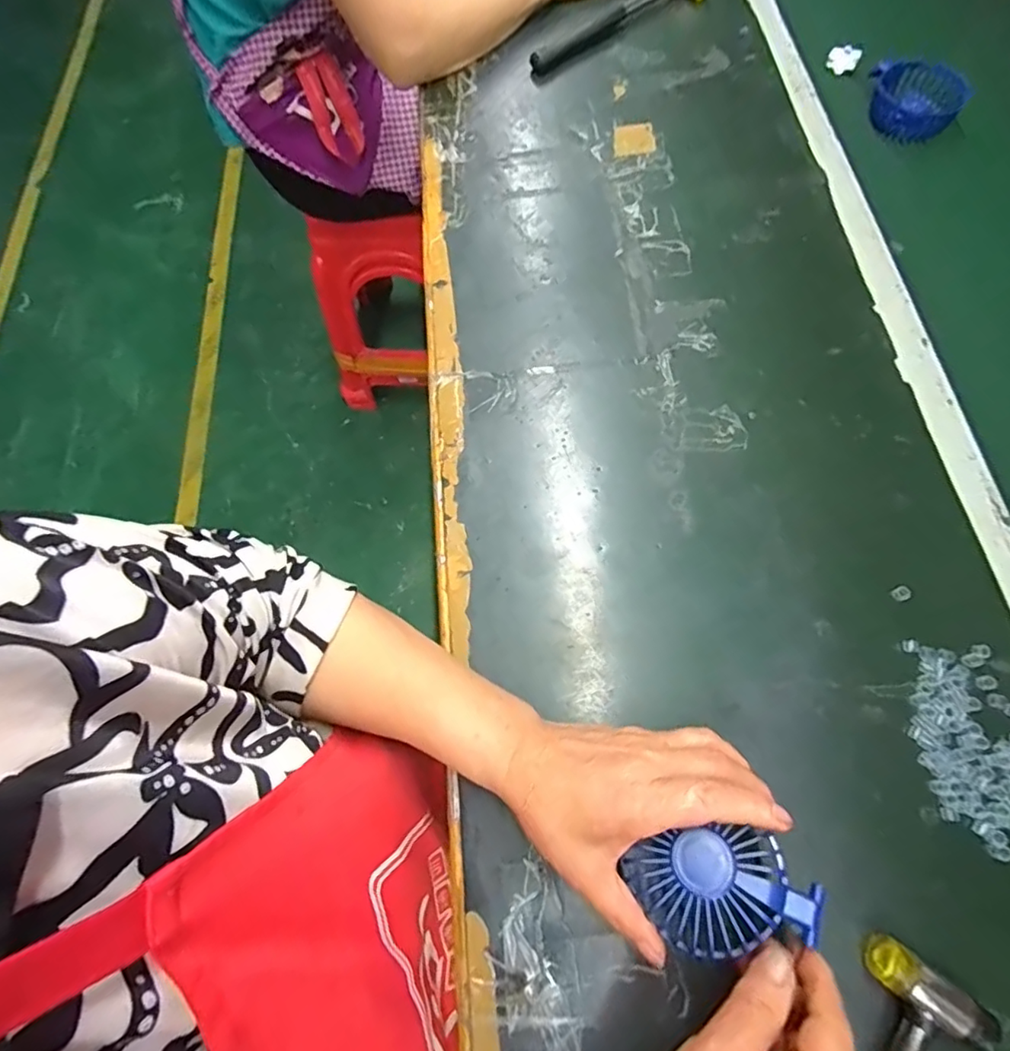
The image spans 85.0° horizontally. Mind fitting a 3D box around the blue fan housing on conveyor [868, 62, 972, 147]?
[{"bbox_3d":[0.436,-0.454,0.595,0.101,0.042,0.068,34,74,13],"label":"blue fan housing on conveyor"}]

